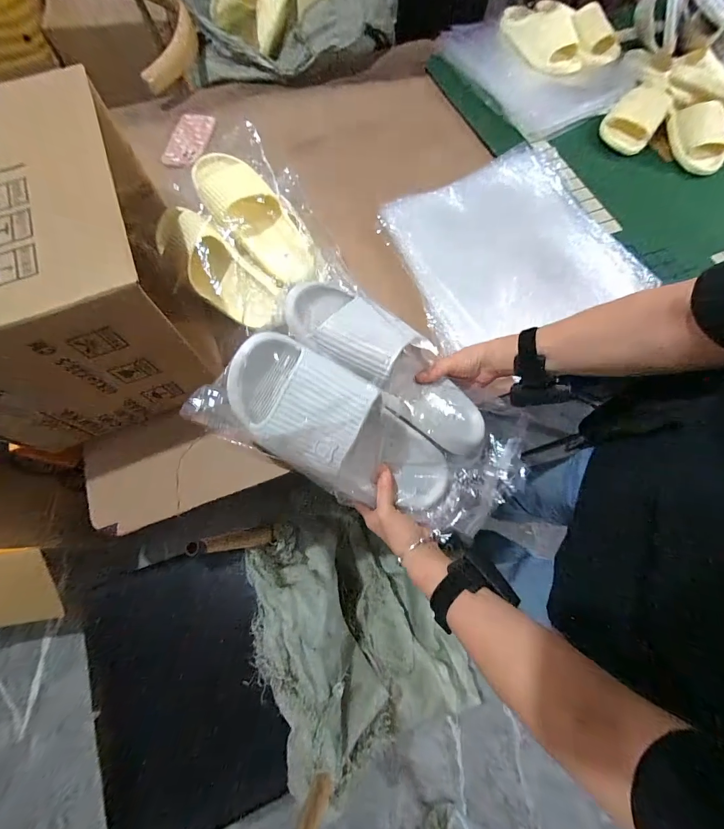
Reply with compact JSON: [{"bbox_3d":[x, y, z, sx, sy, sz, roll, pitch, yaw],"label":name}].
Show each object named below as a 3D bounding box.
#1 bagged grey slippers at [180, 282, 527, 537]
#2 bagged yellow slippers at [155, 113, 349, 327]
[{"bbox_3d":[0.031,-0.010,0.409,0.331,0.100,0.216,33,73,-23],"label":"bagged grey slippers"},{"bbox_3d":[-0.204,-0.304,0.587,0.240,0.118,0.307,-33,74,-9],"label":"bagged yellow slippers"}]

